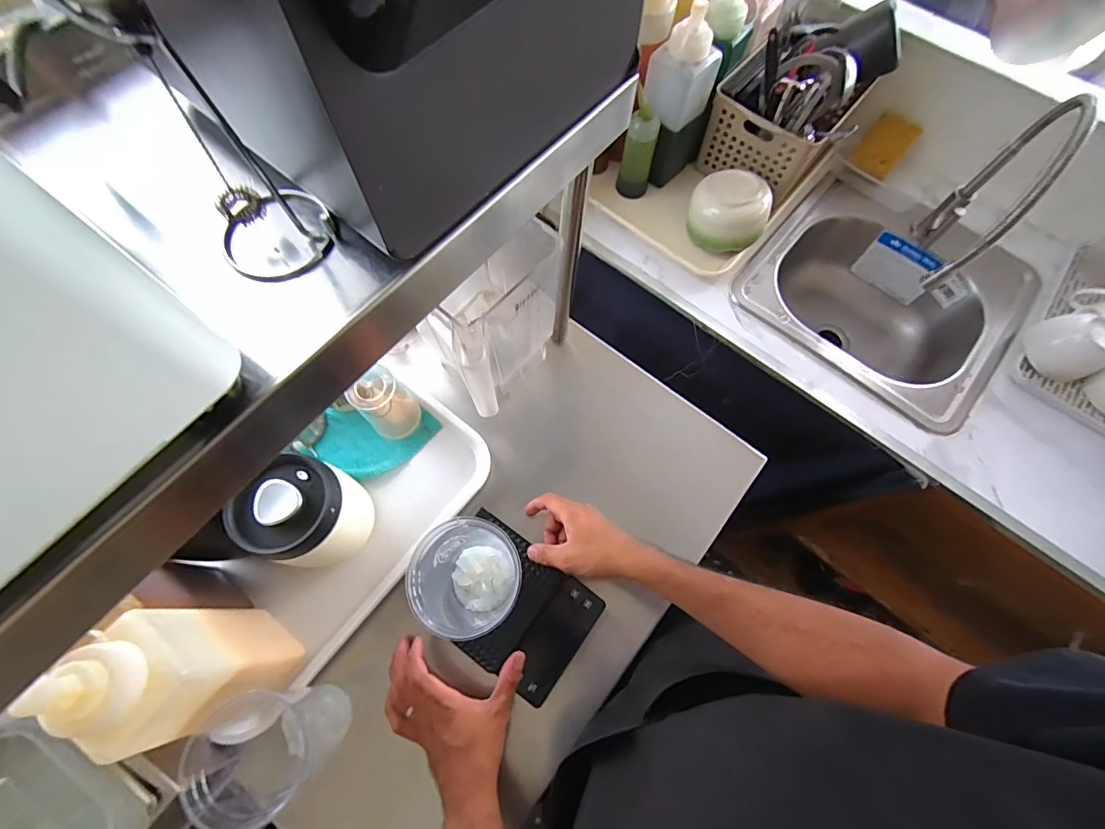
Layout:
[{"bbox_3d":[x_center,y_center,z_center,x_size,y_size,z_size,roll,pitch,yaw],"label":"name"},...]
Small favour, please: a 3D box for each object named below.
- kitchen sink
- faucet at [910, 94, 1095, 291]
[{"bbox_3d":[0.536,-0.182,0.812,0.379,0.168,0.370,39,73,12],"label":"kitchen sink"},{"bbox_3d":[0.577,-0.277,0.632,0.055,0.253,0.222,37,73,11],"label":"faucet"}]

